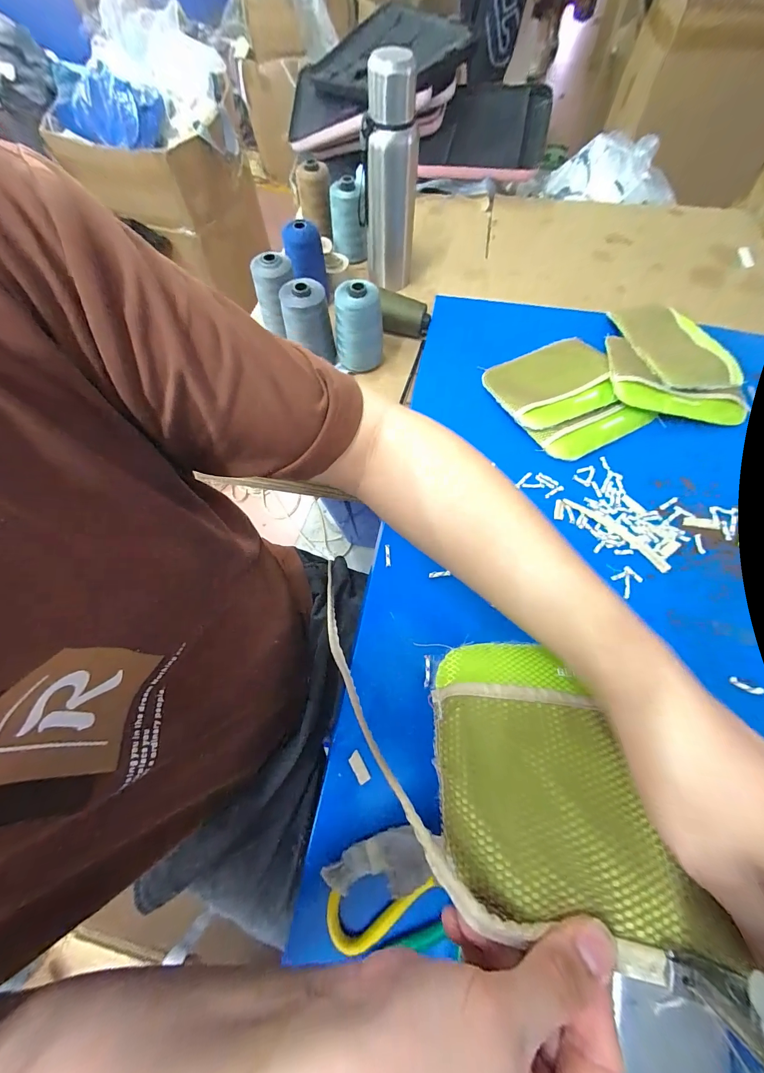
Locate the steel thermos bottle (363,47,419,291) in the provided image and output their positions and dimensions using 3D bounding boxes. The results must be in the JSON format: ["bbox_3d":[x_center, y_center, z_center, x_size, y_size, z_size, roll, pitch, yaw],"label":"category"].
[{"bbox_3d":[0.015,-0.543,0.555,0.077,0.268,0.071,1,68,2],"label":"steel thermos bottle"}]

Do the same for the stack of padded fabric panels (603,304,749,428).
[{"bbox_3d":[0.431,-0.271,0.528,0.184,0.027,0.219,7,69,5],"label":"stack of padded fabric panels"}]

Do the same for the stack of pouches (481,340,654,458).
[{"bbox_3d":[0.266,-0.209,0.502,0.177,0.023,0.193,-27,70,-9],"label":"stack of pouches"}]

